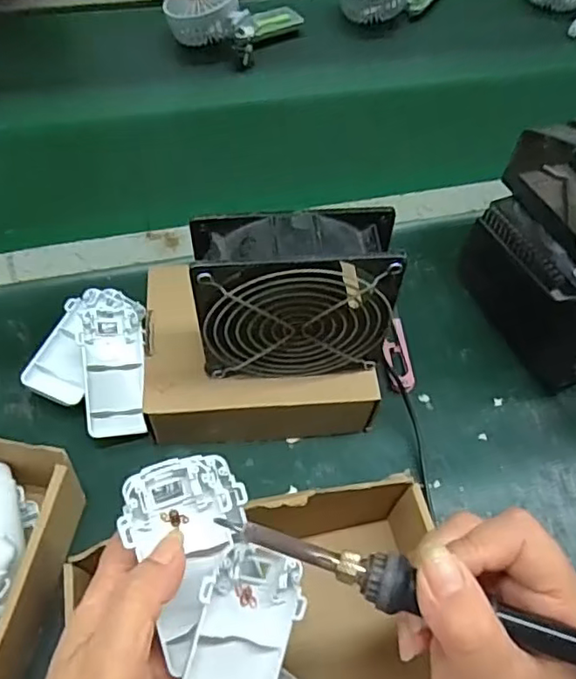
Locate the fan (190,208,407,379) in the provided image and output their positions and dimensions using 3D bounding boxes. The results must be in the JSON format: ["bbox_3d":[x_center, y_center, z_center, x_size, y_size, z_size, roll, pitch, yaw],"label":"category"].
[{"bbox_3d":[0.003,-0.025,0.372,0.118,0.115,0.044,-1,59,-6],"label":"fan"}]

